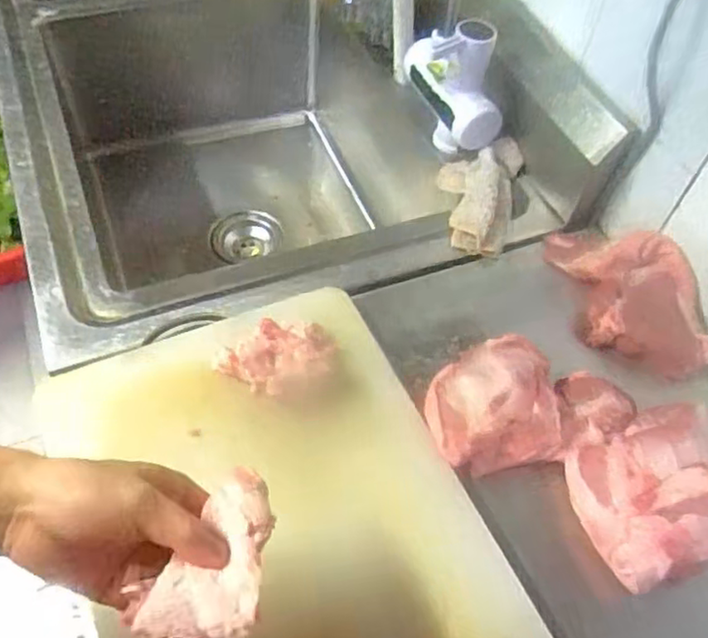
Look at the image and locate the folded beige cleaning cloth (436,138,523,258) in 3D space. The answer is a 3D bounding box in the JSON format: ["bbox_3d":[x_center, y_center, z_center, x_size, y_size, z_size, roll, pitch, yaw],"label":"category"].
[{"bbox_3d":[0.137,-0.138,0.747,0.089,0.049,0.155,11,54,4],"label":"folded beige cleaning cloth"}]

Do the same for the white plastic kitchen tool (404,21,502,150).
[{"bbox_3d":[0.114,-0.281,0.771,0.052,0.135,0.155,-18,58,-16],"label":"white plastic kitchen tool"}]

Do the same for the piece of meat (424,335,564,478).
[{"bbox_3d":[0.118,0.067,0.584,0.111,0.051,0.126,0,54,-4],"label":"piece of meat"}]

